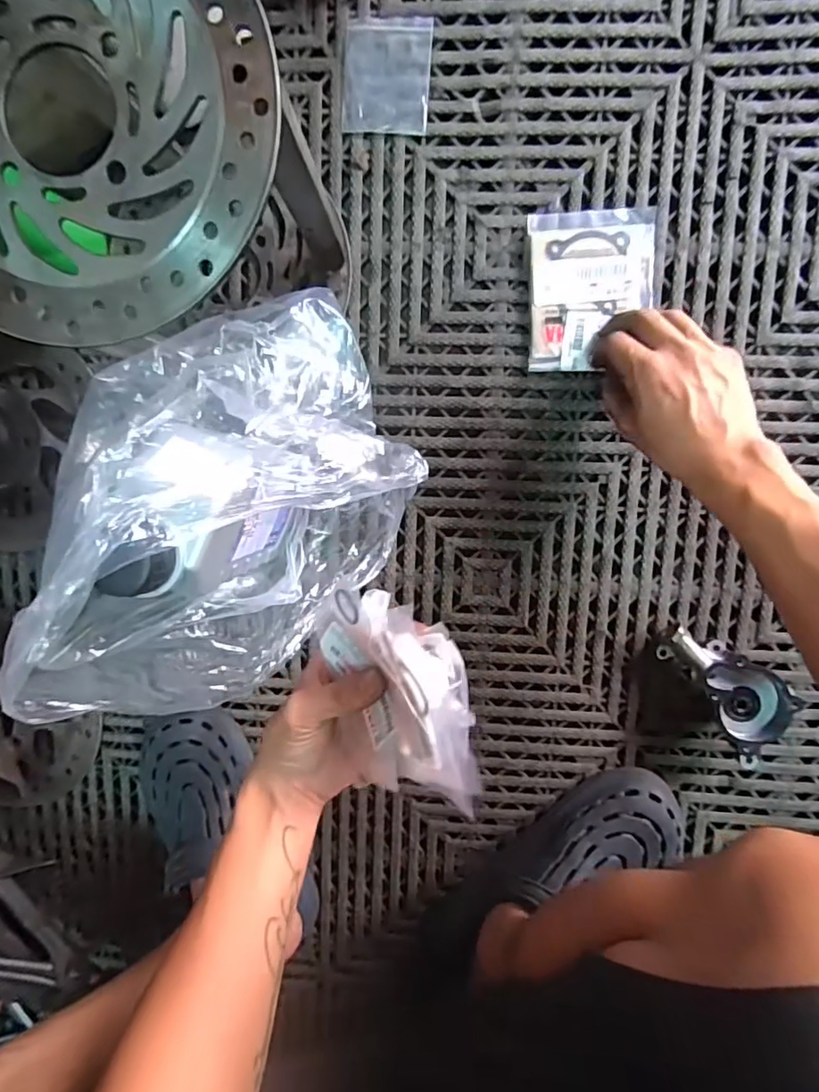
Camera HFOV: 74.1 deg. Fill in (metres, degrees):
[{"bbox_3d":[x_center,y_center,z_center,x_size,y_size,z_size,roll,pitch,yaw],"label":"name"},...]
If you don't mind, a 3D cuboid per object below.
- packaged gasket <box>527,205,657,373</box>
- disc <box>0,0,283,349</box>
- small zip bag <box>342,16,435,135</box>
[{"bbox_3d":[0.155,-0.217,0.459,0.103,0.010,0.128,-2,97,6],"label":"packaged gasket"},{"bbox_3d":[-0.171,-0.214,0.265,0.213,0.012,0.204,1,97,5],"label":"disc"},{"bbox_3d":[-0.019,-0.391,0.451,0.072,0.006,0.085,5,98,5],"label":"small zip bag"}]

